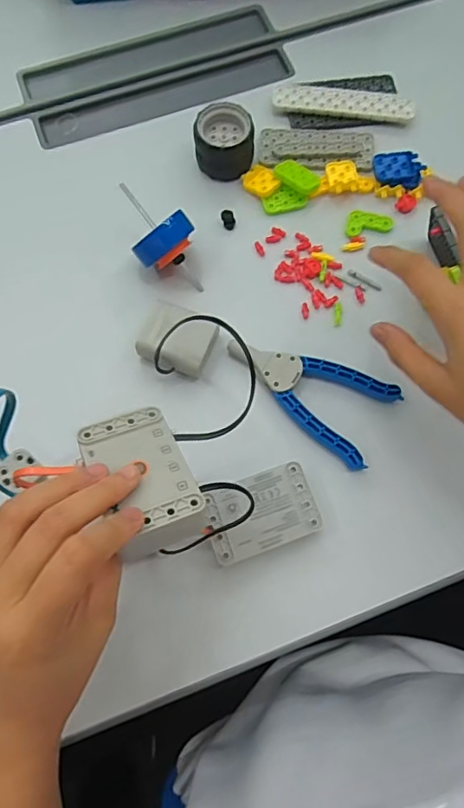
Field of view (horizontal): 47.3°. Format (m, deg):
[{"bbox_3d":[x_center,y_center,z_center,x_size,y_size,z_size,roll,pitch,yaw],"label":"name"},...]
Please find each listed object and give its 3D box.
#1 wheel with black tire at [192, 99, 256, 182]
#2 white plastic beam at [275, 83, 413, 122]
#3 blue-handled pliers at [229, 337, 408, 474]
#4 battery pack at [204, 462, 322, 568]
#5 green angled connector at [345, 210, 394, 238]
[{"bbox_3d":[-0.006,-0.219,0.444,0.049,0.034,0.048,0,74,-1],"label":"wheel with black tire"},{"bbox_3d":[0.099,-0.268,0.471,0.122,0.010,0.026,7,74,2],"label":"white plastic beam"},{"bbox_3d":[0.054,-0.009,0.396,0.125,0.017,0.065,28,75,7],"label":"blue-handled pliers"},{"bbox_3d":[0.020,0.075,0.366,0.074,0.019,0.050,-19,75,-6],"label":"battery pack"},{"bbox_3d":[0.115,-0.151,0.443,0.039,0.004,0.023,2,74,0],"label":"green angled connector"}]

